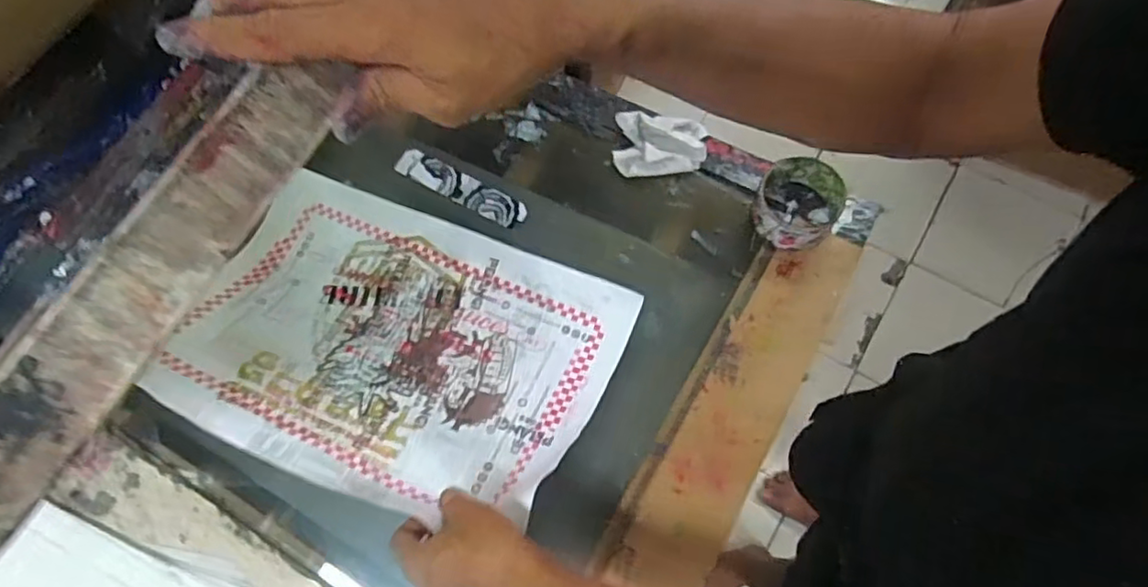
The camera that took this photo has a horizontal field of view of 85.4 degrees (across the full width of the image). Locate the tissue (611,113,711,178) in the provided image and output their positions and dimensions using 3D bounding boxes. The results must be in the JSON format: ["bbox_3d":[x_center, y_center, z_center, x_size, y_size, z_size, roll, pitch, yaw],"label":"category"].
[{"bbox_3d":[0.092,-0.158,0.674,0.098,0.029,0.063,13,72,6],"label":"tissue"}]

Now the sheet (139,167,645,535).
[{"bbox_3d":[-0.167,0.041,0.589,0.386,0.095,0.267,21,73,9],"label":"sheet"}]

